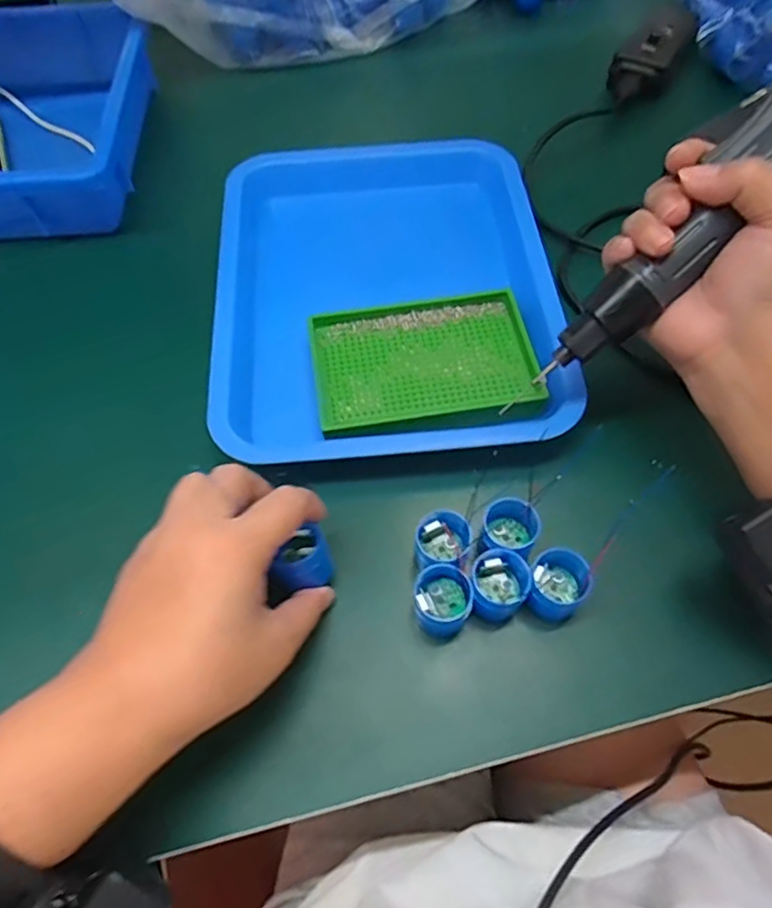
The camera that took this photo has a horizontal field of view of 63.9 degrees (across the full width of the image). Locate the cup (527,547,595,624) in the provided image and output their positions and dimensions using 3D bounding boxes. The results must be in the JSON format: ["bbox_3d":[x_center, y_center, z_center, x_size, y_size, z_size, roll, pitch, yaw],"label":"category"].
[{"bbox_3d":[0.089,0.068,0.321,0.030,0.028,0.029,-1,60,1],"label":"cup"}]

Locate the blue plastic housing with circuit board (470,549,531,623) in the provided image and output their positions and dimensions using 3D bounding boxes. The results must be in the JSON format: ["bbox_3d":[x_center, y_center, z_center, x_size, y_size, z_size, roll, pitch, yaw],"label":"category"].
[{"bbox_3d":[0.059,0.067,0.321,0.028,0.025,0.030,1,60,2],"label":"blue plastic housing with circuit board"}]

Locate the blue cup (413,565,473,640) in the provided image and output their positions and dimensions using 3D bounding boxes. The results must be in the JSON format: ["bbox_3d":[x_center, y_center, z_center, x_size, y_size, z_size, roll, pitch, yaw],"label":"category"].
[{"bbox_3d":[0.029,0.076,0.321,0.030,0.023,0.032,-1,60,1],"label":"blue cup"}]

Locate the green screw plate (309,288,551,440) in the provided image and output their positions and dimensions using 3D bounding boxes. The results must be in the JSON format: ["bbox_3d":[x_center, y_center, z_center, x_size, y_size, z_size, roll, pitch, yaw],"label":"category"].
[{"bbox_3d":[0.023,-0.060,0.393,0.135,0.010,0.095,-8,60,-3],"label":"green screw plate"}]

